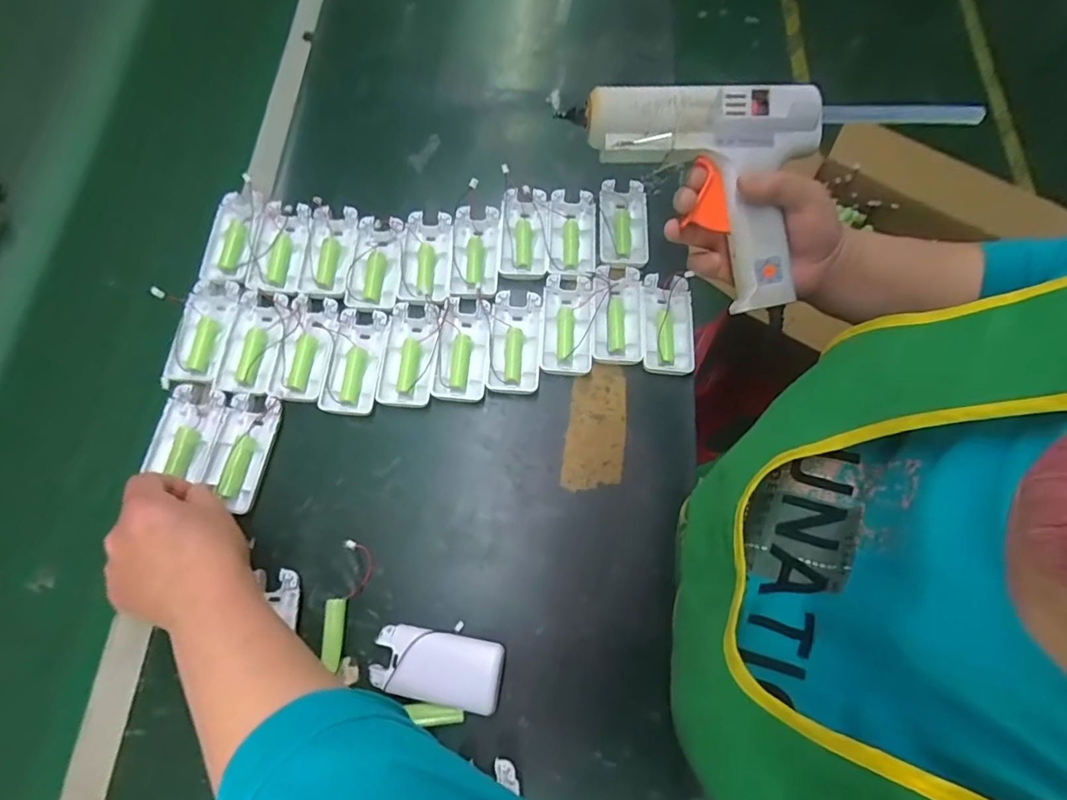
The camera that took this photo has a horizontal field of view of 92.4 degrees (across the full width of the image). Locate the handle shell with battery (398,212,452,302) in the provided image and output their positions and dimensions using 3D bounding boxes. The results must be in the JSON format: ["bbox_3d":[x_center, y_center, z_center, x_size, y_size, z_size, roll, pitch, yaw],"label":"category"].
[{"bbox_3d":[-0.101,-0.135,0.486,0.043,0.020,0.090,1,71,-1],"label":"handle shell with battery"}]

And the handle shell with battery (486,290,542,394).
[{"bbox_3d":[-0.018,-0.051,0.459,0.044,0.022,0.093,3,71,-1],"label":"handle shell with battery"}]

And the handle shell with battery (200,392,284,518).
[{"bbox_3d":[-0.237,0.041,0.417,0.044,0.010,0.092,7,71,1],"label":"handle shell with battery"}]

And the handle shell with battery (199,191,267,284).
[{"bbox_3d":[-0.281,-0.156,0.481,0.048,0.023,0.096,4,71,0],"label":"handle shell with battery"}]

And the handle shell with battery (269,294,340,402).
[{"bbox_3d":[-0.199,-0.046,0.448,0.041,0.018,0.096,6,71,0],"label":"handle shell with battery"}]

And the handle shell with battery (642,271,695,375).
[{"bbox_3d":[0.123,-0.070,0.464,0.047,0.017,0.096,4,71,0],"label":"handle shell with battery"}]

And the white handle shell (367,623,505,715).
[{"bbox_3d":[-0.069,0.191,0.367,0.092,0.023,0.045,10,71,2],"label":"white handle shell"}]

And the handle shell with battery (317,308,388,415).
[{"bbox_3d":[-0.156,-0.033,0.450,0.046,0.013,0.095,4,71,0],"label":"handle shell with battery"}]

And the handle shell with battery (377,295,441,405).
[{"bbox_3d":[-0.108,-0.041,0.452,0.044,0.014,0.098,5,71,0],"label":"handle shell with battery"}]

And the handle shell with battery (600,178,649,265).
[{"bbox_3d":[0.088,-0.171,0.496,0.047,0.021,0.092,4,71,0],"label":"handle shell with battery"}]

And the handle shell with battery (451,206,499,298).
[{"bbox_3d":[-0.056,-0.138,0.486,0.045,0.021,0.098,1,71,-1],"label":"handle shell with battery"}]

